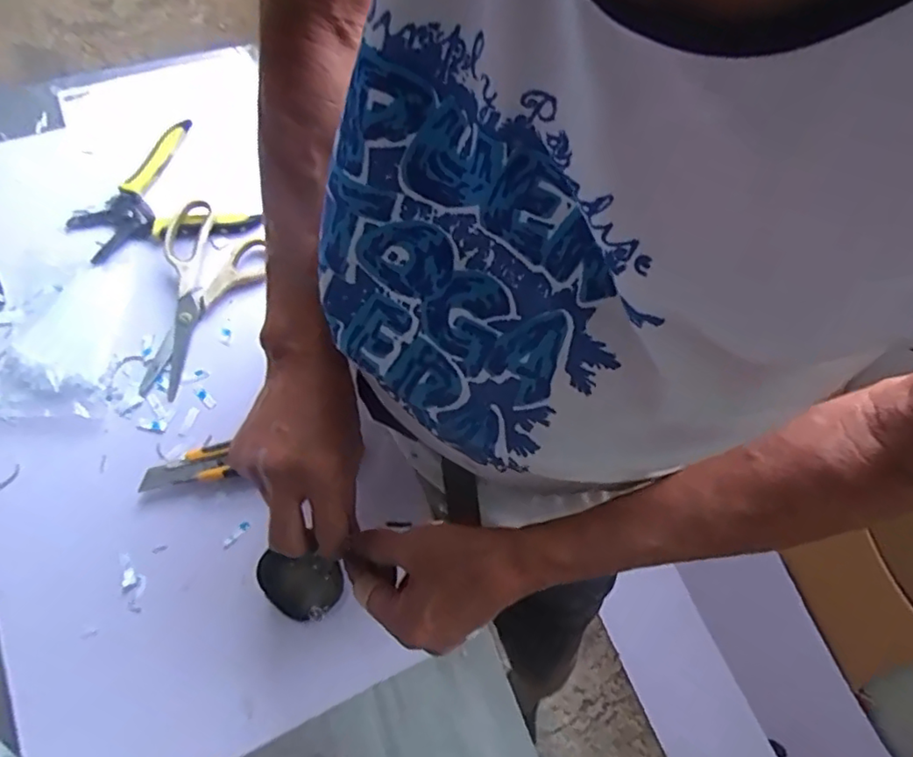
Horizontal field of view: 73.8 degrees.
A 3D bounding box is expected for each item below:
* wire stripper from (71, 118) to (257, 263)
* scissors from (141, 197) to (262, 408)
[{"bbox_3d":[-0.297,-0.171,0.592,0.150,0.015,0.147,-31,73,-15],"label":"wire stripper"},{"bbox_3d":[-0.236,-0.072,0.553,0.093,0.021,0.185,11,67,0],"label":"scissors"}]

